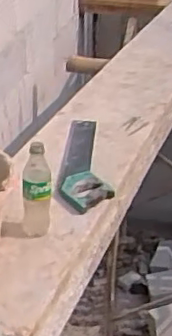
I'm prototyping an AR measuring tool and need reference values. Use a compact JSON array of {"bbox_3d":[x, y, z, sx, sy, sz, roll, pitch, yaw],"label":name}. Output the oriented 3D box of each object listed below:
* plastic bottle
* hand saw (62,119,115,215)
[{"bbox_3d":[-0.104,0.050,1.332,0.061,0.206,0.070,-3,29,-6],"label":"plastic bottle"},{"bbox_3d":[0.003,-0.021,1.681,0.119,0.026,0.483,0,29,0],"label":"hand saw"}]

